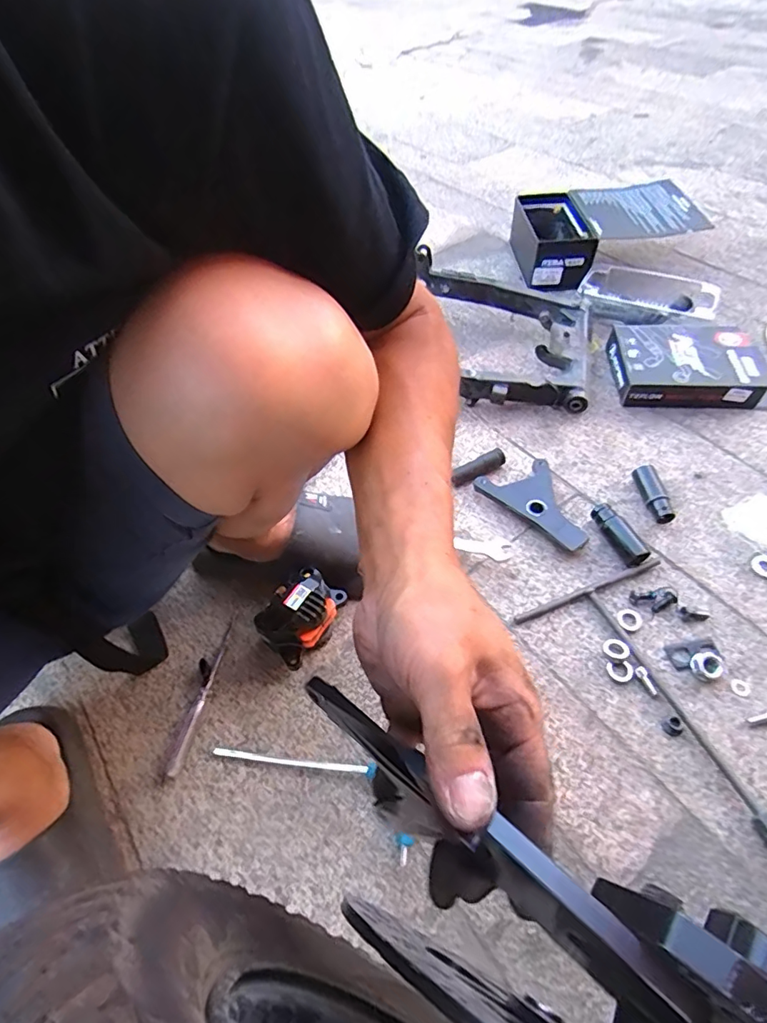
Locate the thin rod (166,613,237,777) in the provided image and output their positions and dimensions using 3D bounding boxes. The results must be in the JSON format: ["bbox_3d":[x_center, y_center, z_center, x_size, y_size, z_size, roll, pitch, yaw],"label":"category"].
[{"bbox_3d":[-0.186,0.179,0.521,0.019,0.014,0.161,5,54,8],"label":"thin rod"}]

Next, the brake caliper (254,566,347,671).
[{"bbox_3d":[-0.082,0.106,0.532,0.057,0.072,0.090,37,64,27],"label":"brake caliper"}]

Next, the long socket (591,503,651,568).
[{"bbox_3d":[0.272,0.026,0.593,0.024,0.024,0.085,-17,54,-8],"label":"long socket"}]

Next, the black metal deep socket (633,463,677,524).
[{"bbox_3d":[0.329,-0.022,0.625,0.025,0.028,0.081,-4,53,1],"label":"black metal deep socket"}]

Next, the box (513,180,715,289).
[{"bbox_3d":[0.391,-0.508,0.942,0.310,0.095,0.234,1,54,5],"label":"box"}]

